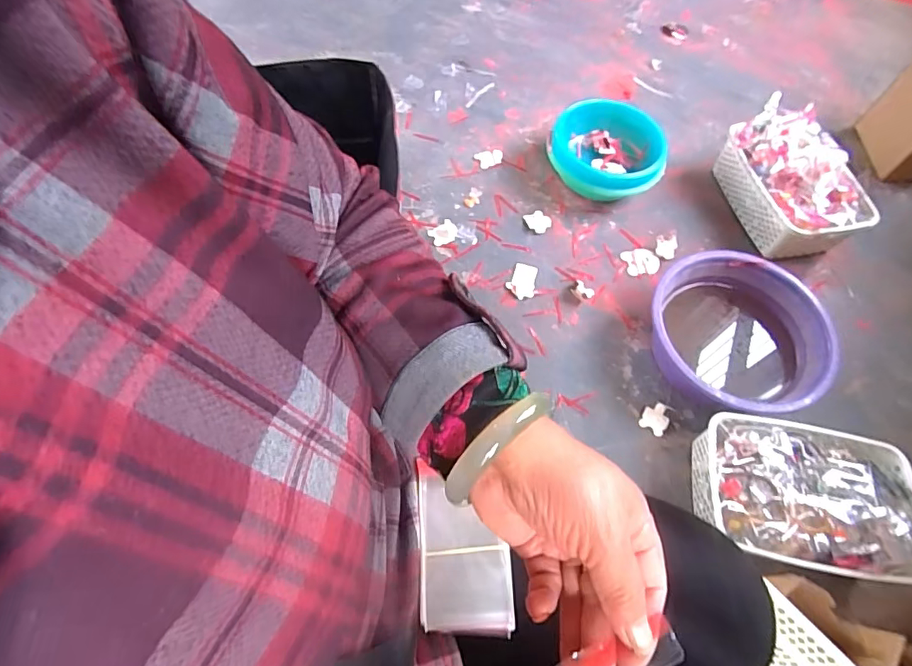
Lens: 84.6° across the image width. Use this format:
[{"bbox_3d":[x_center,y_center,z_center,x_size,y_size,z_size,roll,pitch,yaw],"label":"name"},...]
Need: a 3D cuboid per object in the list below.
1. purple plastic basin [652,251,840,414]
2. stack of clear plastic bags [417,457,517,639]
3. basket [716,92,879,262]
[{"bbox_3d":[0.470,0.009,0.864,0.289,0.116,0.281,1,63,-2],"label":"purple plastic basin"},{"bbox_3d":[0.006,0.158,0.358,0.063,0.013,0.106,-5,76,8],"label":"stack of clear plastic bags"},{"bbox_3d":[0.667,-0.302,1.016,0.171,0.157,0.296,-12,63,-9],"label":"basket"}]

